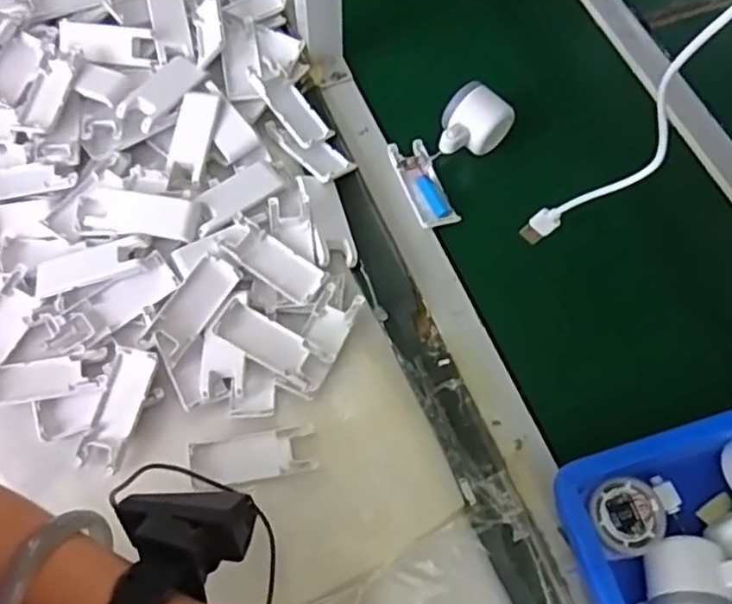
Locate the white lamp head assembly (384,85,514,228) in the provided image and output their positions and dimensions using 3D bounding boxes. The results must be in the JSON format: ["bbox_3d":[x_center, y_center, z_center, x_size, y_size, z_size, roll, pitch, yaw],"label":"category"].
[{"bbox_3d":[0.079,-0.154,0.679,0.098,0.056,0.143,34,69,14],"label":"white lamp head assembly"}]

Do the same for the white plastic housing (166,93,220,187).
[{"bbox_3d":[-0.171,-0.162,0.666,0.036,0.015,0.100,8,65,3],"label":"white plastic housing"}]

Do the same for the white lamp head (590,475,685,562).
[{"bbox_3d":[0.209,0.170,0.537,0.078,0.054,0.053,-16,66,-8],"label":"white lamp head"}]

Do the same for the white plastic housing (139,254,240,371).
[{"bbox_3d":[-0.153,0.005,0.594,0.040,0.014,0.102,36,70,-3],"label":"white plastic housing"}]

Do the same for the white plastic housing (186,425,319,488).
[{"bbox_3d":[-0.092,0.130,0.559,0.100,0.011,0.039,-10,65,-5],"label":"white plastic housing"}]

